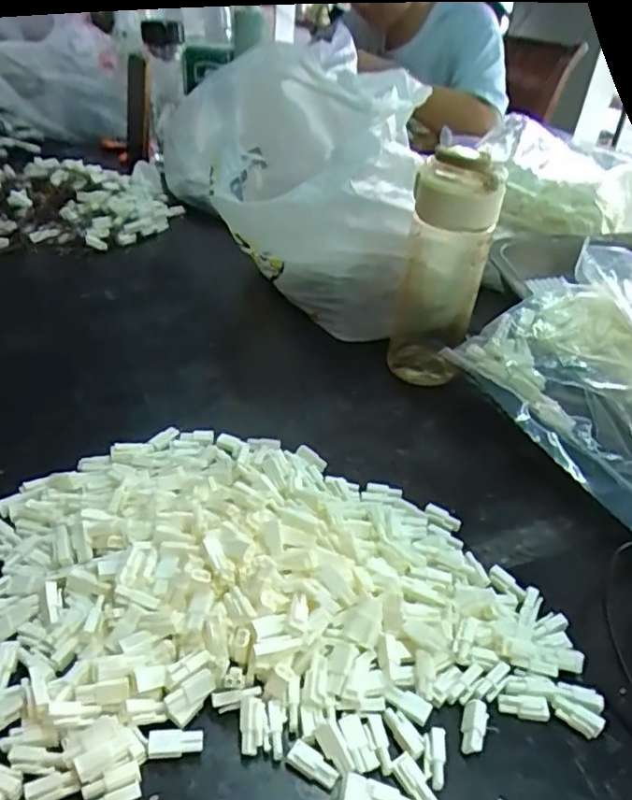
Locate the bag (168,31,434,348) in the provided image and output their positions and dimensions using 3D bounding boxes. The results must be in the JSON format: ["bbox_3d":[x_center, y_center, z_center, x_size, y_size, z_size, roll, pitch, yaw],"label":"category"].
[{"bbox_3d":[0.001,-0.209,0.645,0.192,0.230,0.268,9,36,4],"label":"bag"}]

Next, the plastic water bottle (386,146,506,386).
[{"bbox_3d":[0.109,-0.110,0.539,0.063,0.204,0.058,5,36,-2],"label":"plastic water bottle"}]

